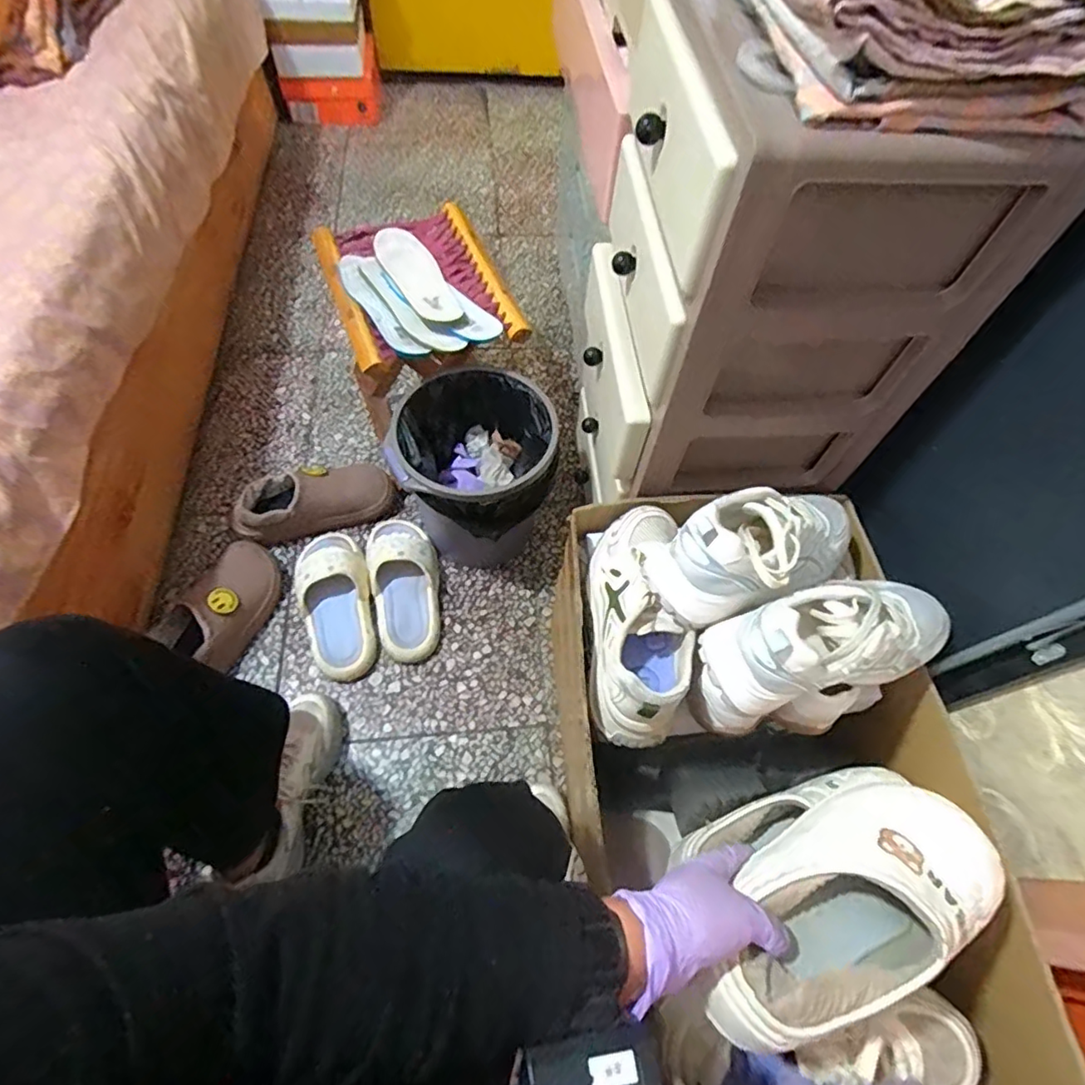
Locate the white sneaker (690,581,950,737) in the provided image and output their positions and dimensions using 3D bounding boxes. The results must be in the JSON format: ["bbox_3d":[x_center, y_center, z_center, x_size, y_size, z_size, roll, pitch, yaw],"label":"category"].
[{"bbox_3d":[0.267,0.074,0.504,0.240,0.100,0.090,-12,62,-10],"label":"white sneaker"}]

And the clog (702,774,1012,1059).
[{"bbox_3d":[0.220,0.253,0.401,0.239,0.071,0.106,-21,64,-25],"label":"clog"}]

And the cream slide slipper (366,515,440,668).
[{"bbox_3d":[-0.219,0.056,0.900,0.109,0.067,0.246,-11,62,-10],"label":"cream slide slipper"}]

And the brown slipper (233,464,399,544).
[{"bbox_3d":[-0.378,-0.071,0.956,0.250,0.084,0.104,-9,62,-9],"label":"brown slipper"}]

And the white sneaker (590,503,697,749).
[{"bbox_3d":[0.099,0.071,0.600,0.090,0.092,0.249,1,61,-3],"label":"white sneaker"}]

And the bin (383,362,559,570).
[{"bbox_3d":[-0.101,-0.099,0.893,0.216,0.249,0.249,2,61,-3],"label":"bin"}]

